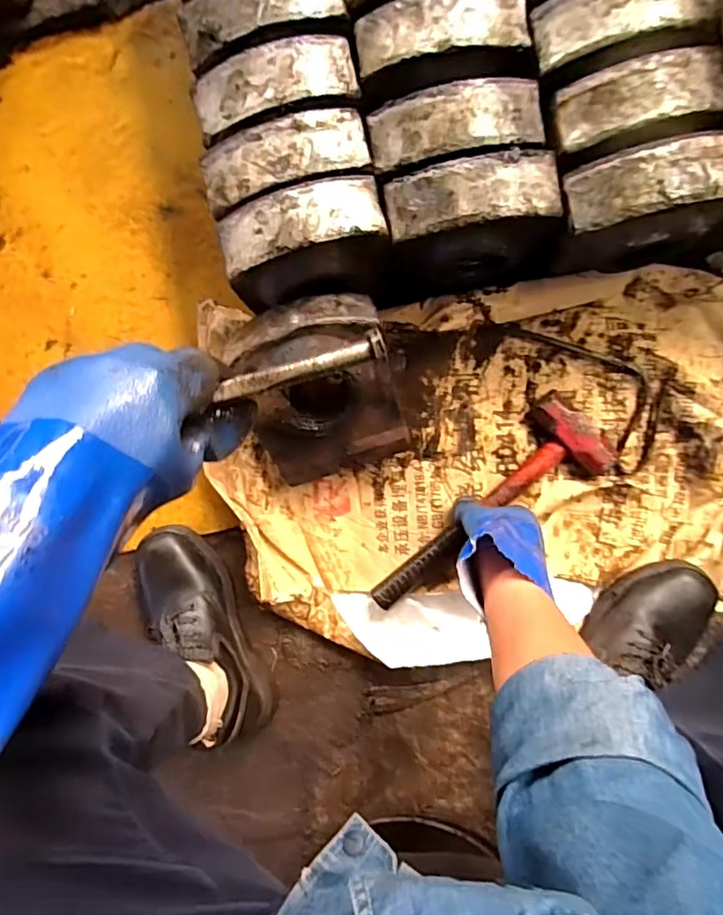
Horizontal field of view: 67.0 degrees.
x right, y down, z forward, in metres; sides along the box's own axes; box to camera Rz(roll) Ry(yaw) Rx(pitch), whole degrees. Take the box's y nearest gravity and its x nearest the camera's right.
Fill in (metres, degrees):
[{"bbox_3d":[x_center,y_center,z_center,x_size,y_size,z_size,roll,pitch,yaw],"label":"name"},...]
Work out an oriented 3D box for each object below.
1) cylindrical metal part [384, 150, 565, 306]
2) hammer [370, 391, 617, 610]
[{"bbox_3d":[0.112,-0.232,0.581,0.170,0.183,0.089,-11,90,5],"label":"cylindrical metal part"},{"bbox_3d":[0.145,0.065,0.652,0.327,0.036,0.105,-42,87,5],"label":"hammer"}]

